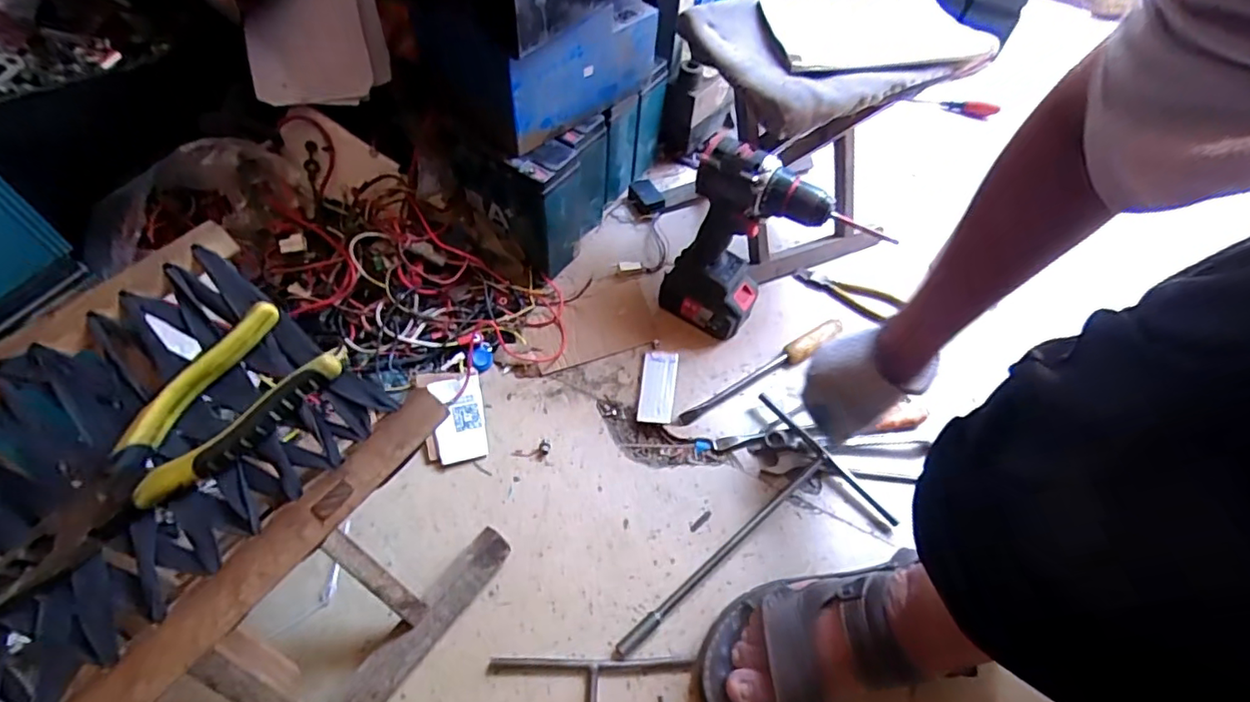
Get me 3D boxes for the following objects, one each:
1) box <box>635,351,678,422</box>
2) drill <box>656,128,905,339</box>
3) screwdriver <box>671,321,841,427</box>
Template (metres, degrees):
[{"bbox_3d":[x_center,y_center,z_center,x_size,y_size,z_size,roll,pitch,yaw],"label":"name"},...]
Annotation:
[{"bbox_3d":[0.039,0.044,0.688,0.040,0.012,0.095,8,57,2],"label":"box"},{"bbox_3d":[0.138,-0.112,0.654,0.168,0.244,0.075,30,60,16],"label":"drill"},{"bbox_3d":[0.173,0.026,0.705,0.256,0.018,0.027,-30,63,-20],"label":"screwdriver"}]

